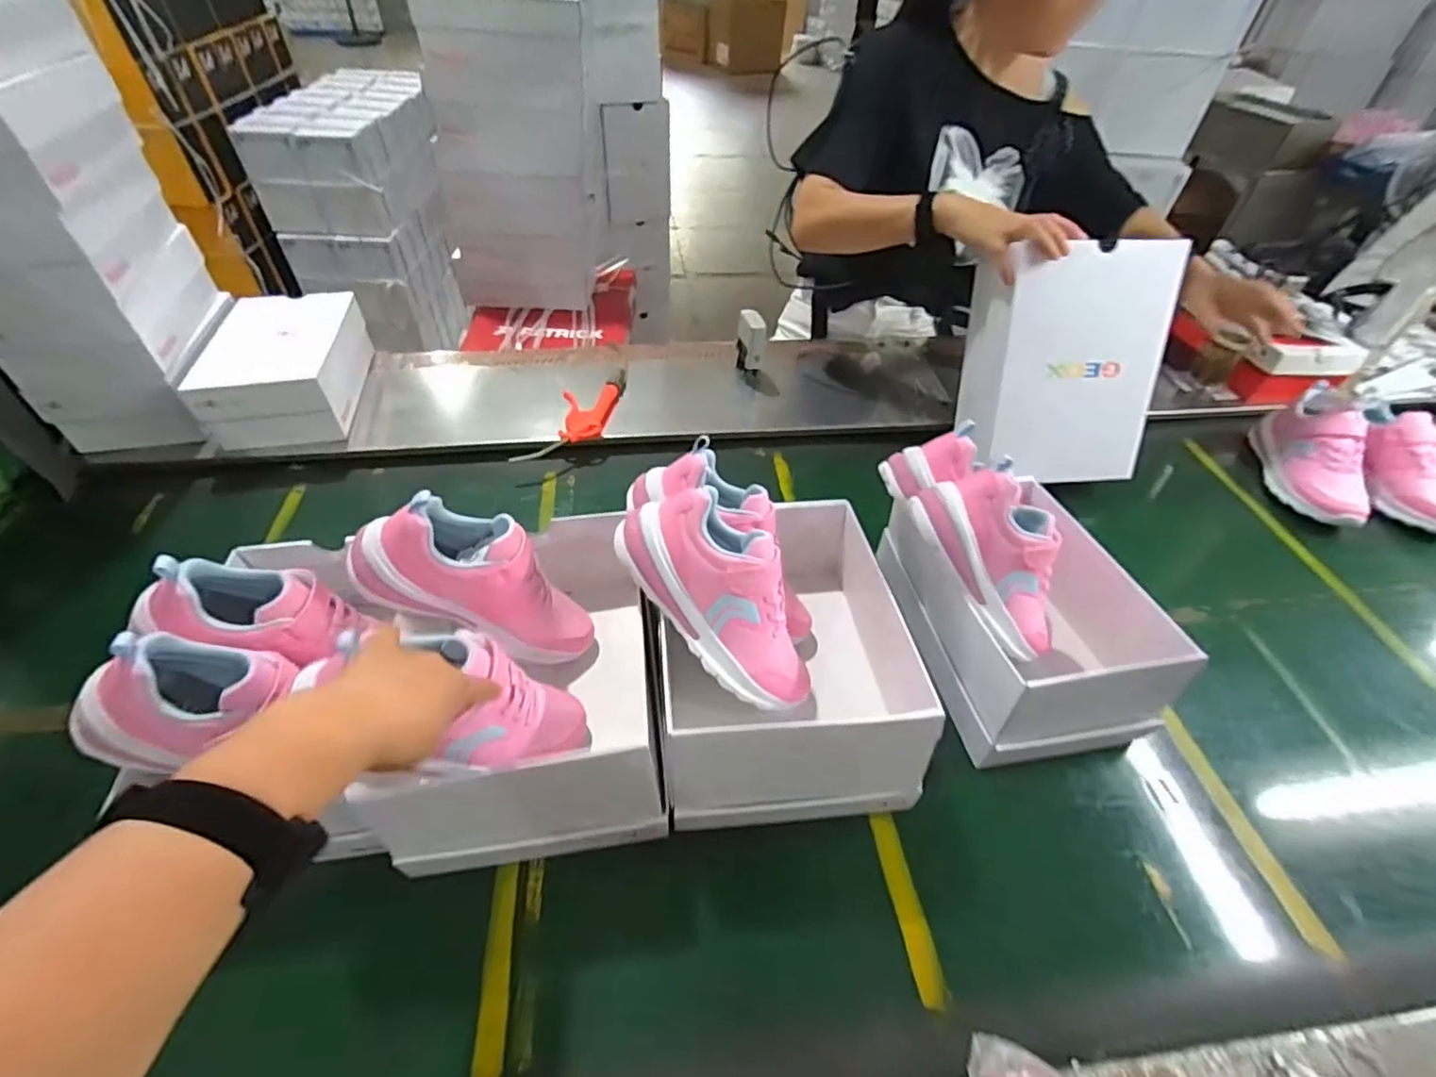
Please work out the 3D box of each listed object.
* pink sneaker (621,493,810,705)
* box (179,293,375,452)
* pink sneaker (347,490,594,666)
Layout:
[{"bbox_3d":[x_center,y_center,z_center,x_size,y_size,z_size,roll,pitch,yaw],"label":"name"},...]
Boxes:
[{"bbox_3d":[0.011,0.054,0.584,0.230,0.082,0.108,53,54,-10],"label":"pink sneaker"},{"bbox_3d":[-0.642,-0.257,0.930,0.175,0.099,0.263,-8,47,-9],"label":"box"},{"bbox_3d":[-0.216,0.043,0.606,0.242,0.105,0.094,35,38,-29],"label":"pink sneaker"}]

